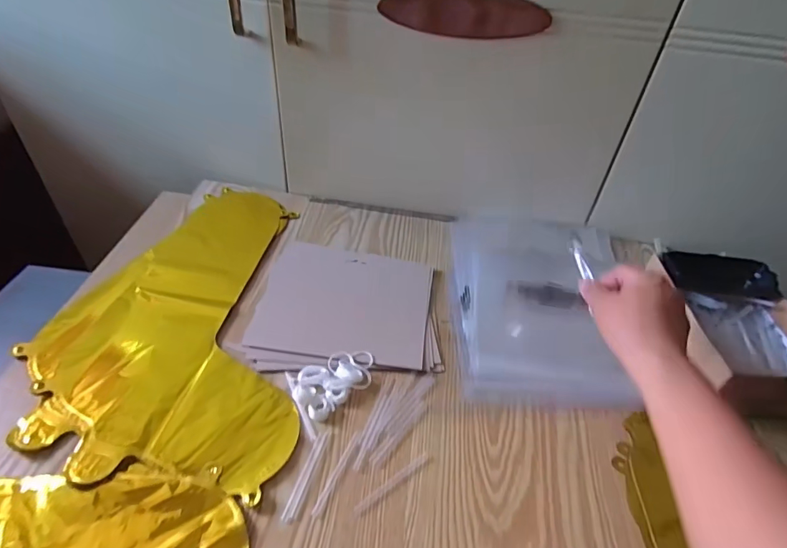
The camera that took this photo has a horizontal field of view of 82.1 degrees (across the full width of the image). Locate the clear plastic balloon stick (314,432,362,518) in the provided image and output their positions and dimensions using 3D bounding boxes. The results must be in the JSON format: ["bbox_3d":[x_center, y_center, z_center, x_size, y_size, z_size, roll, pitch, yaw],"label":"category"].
[{"bbox_3d":[-0.049,0.169,0.388,0.006,0.004,0.077,19,44,14],"label":"clear plastic balloon stick"}]

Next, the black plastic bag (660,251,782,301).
[{"bbox_3d":[0.374,0.001,0.522,0.119,0.031,0.054,8,42,3],"label":"black plastic bag"}]

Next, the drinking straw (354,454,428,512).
[{"bbox_3d":[0.000,0.177,0.385,0.076,0.004,0.006,-25,51,-30],"label":"drinking straw"}]

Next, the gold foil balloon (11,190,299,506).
[{"bbox_3d":[-0.235,0.032,0.512,0.243,0.009,0.419,-1,43,-8],"label":"gold foil balloon"}]

